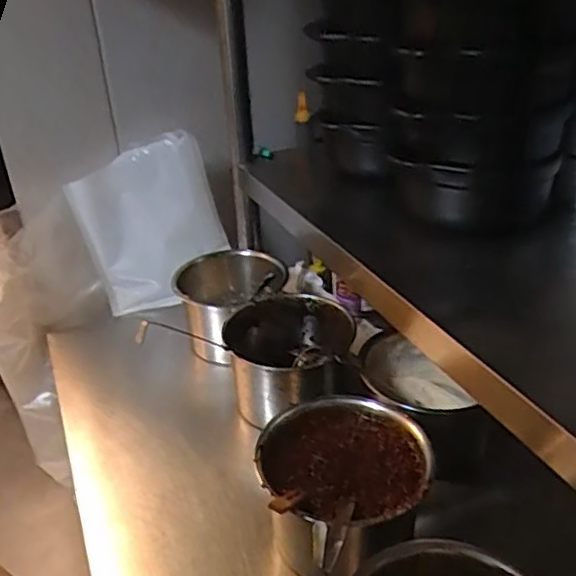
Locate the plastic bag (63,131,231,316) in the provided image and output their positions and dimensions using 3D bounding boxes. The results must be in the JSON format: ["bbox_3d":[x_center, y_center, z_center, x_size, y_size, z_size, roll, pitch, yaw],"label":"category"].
[{"bbox_3d":[-0.209,-0.093,0.942,0.203,0.237,0.021,-17,14,1],"label":"plastic bag"}]

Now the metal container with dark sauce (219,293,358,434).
[{"bbox_3d":[0.001,0.084,0.741,0.154,0.089,0.157,-2,30,3],"label":"metal container with dark sauce"}]

